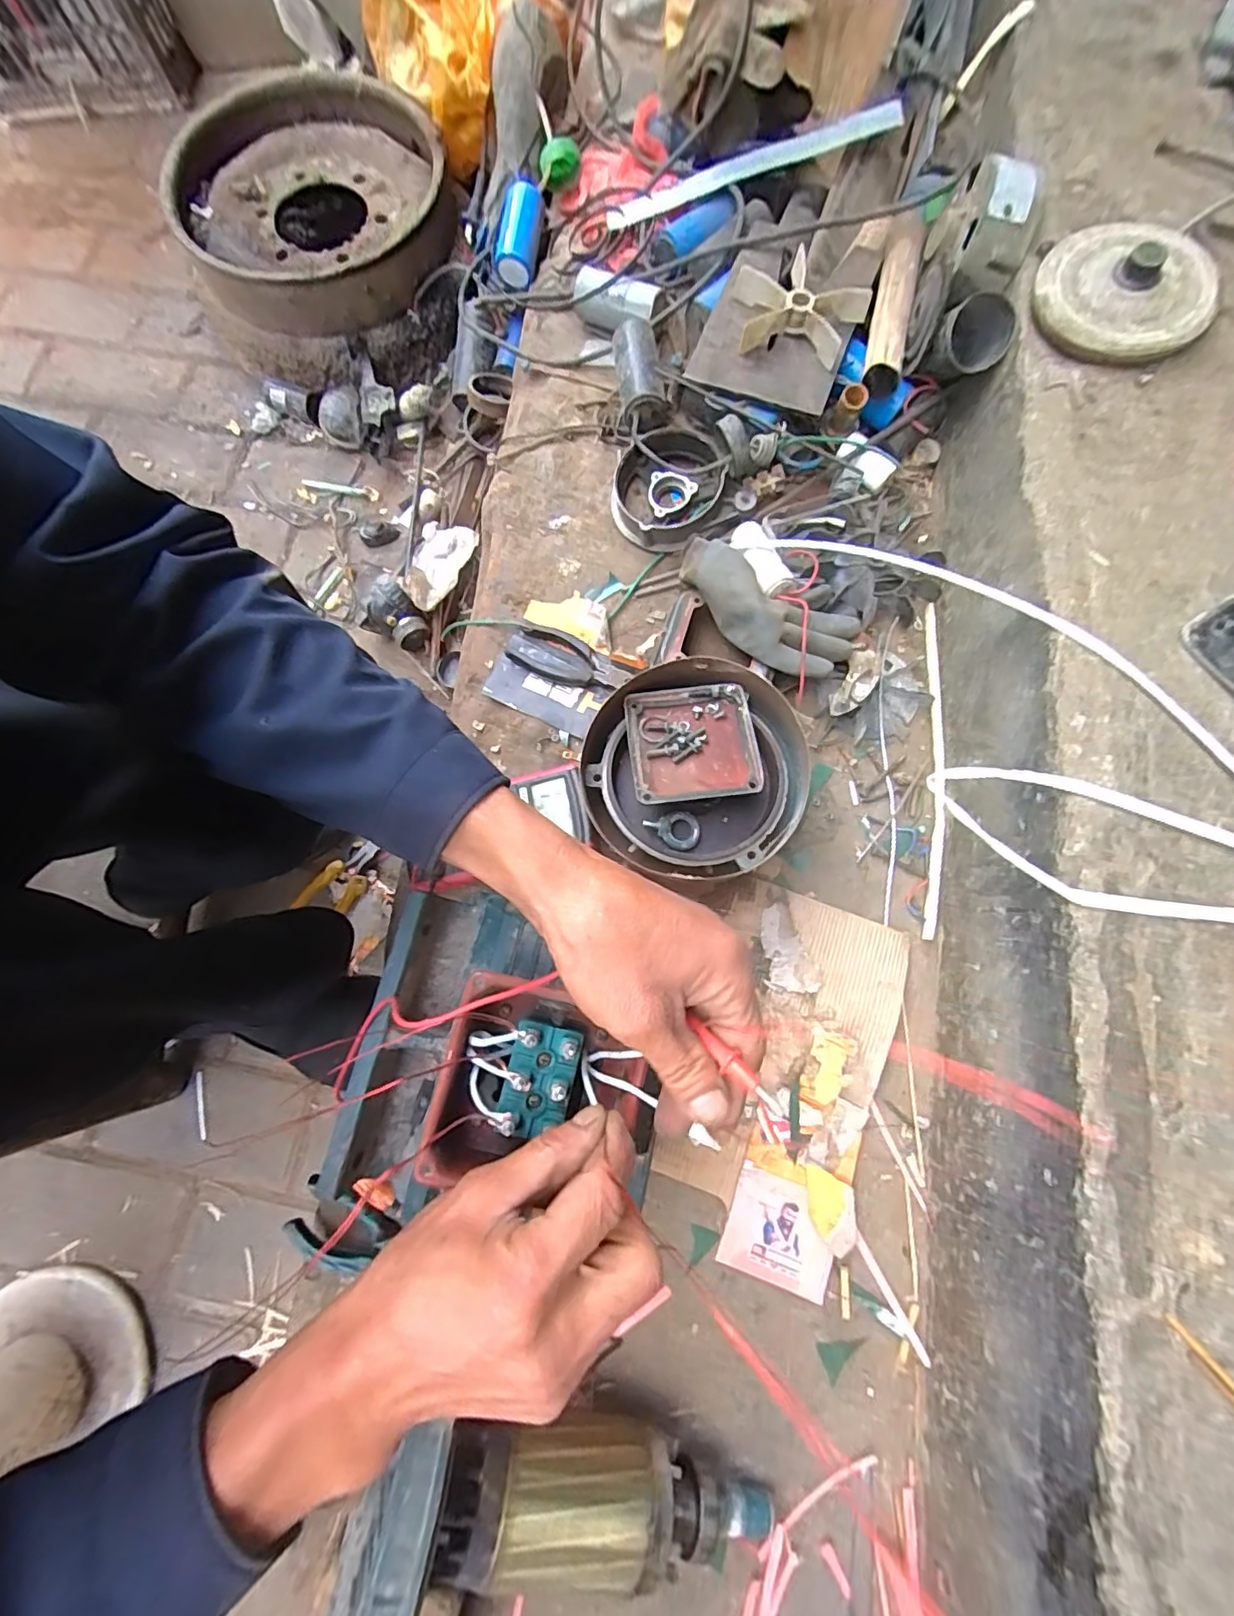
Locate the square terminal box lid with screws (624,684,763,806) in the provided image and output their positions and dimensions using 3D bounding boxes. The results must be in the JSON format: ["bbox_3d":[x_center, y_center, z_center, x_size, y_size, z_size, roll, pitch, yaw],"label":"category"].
[{"bbox_3d":[0.066,-0.058,0.500,0.107,0.023,0.107,-6,76,-2],"label":"square terminal box lid with screws"}]

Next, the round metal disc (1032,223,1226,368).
[{"bbox_3d":[0.441,-0.451,0.486,0.137,0.028,0.134,0,76,0],"label":"round metal disc"}]

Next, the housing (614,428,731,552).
[{"bbox_3d":[0.055,-0.356,0.630,0.121,0.050,0.144,10,76,3],"label":"housing"}]

